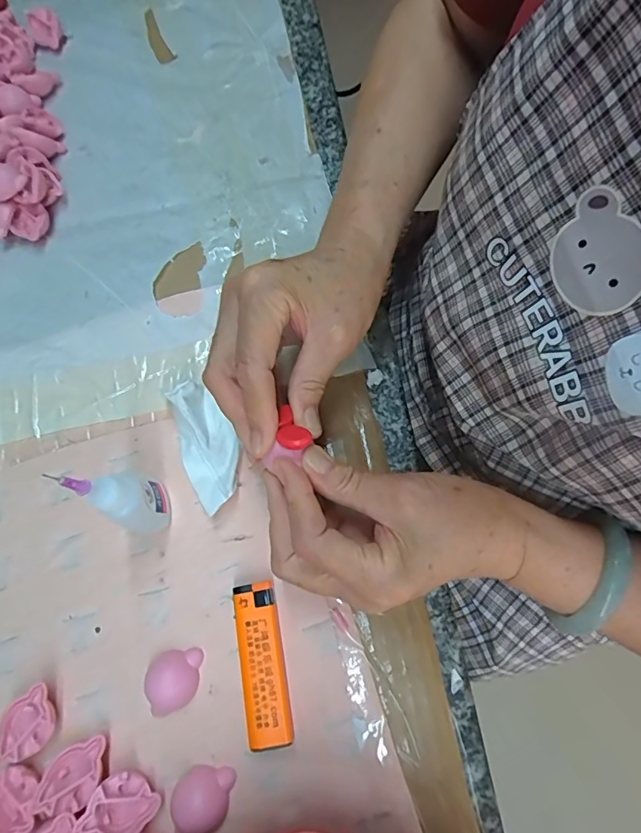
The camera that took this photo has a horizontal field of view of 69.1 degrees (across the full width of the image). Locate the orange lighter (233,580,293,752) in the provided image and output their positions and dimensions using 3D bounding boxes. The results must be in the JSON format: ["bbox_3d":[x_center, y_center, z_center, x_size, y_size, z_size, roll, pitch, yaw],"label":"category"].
[{"bbox_3d":[-0.032,0.133,0.254,0.024,0.012,0.079,-11,72,0],"label":"orange lighter"}]

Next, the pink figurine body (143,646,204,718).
[{"bbox_3d":[-0.080,0.145,0.255,0.032,0.011,0.029,-19,72,-3],"label":"pink figurine body"}]

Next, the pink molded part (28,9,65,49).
[{"bbox_3d":[-0.242,-0.341,0.407,0.025,0.023,0.028,-28,74,-8],"label":"pink molded part"}]

